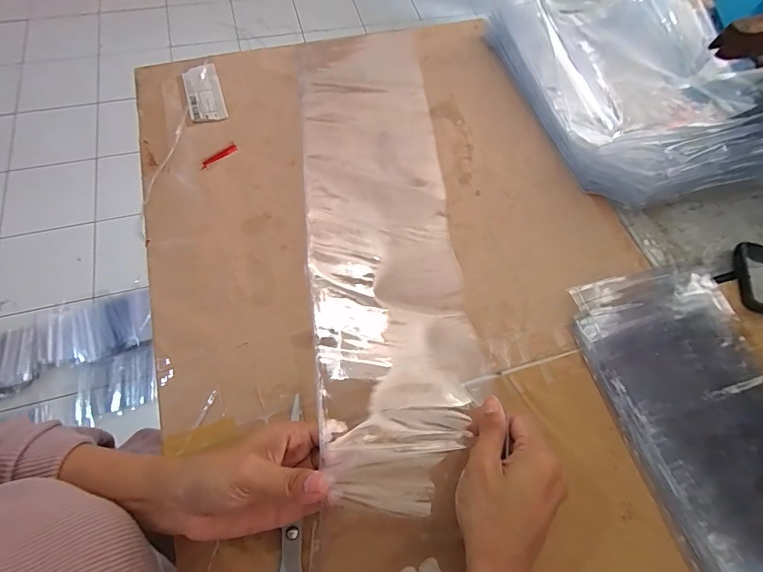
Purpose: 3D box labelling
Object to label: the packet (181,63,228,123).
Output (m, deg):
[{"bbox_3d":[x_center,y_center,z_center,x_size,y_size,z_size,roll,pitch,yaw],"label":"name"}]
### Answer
[{"bbox_3d":[-0.209,-0.226,0.471,0.039,0.007,0.090,-17,66,-10],"label":"packet"}]

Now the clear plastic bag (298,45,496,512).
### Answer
[{"bbox_3d":[-0.001,-0.084,0.391,0.141,0.025,0.519,6,58,-23],"label":"clear plastic bag"}]

